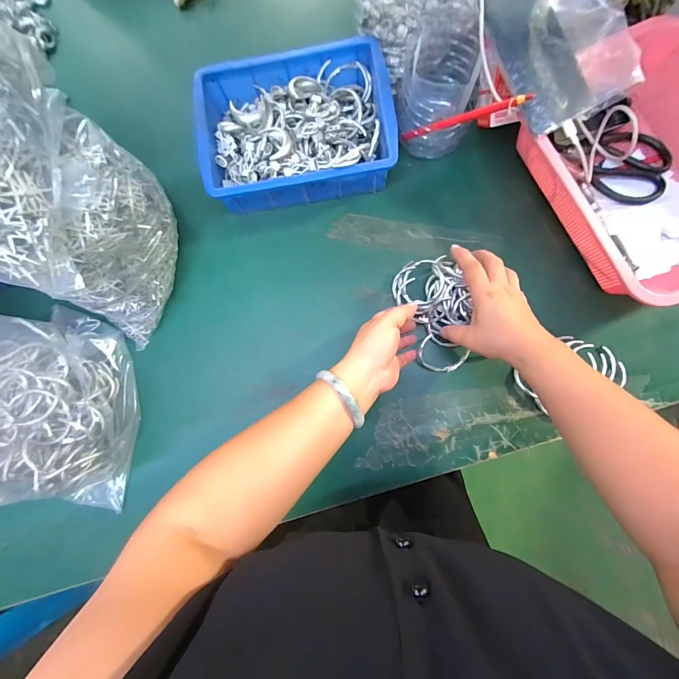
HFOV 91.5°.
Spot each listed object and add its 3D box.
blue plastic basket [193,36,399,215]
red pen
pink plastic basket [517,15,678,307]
[{"bbox_3d":[-0.056,-0.278,0.442,0.240,0.070,0.177,-9,84,3],"label":"blue plastic basket"},{"bbox_3d":[0.138,-0.262,0.395,0.163,0.012,0.011,15,84,46],"label":"red pen"},{"bbox_3d":[0.360,-0.201,0.401,0.213,0.085,0.297,-28,84,1],"label":"pink plastic basket"}]

